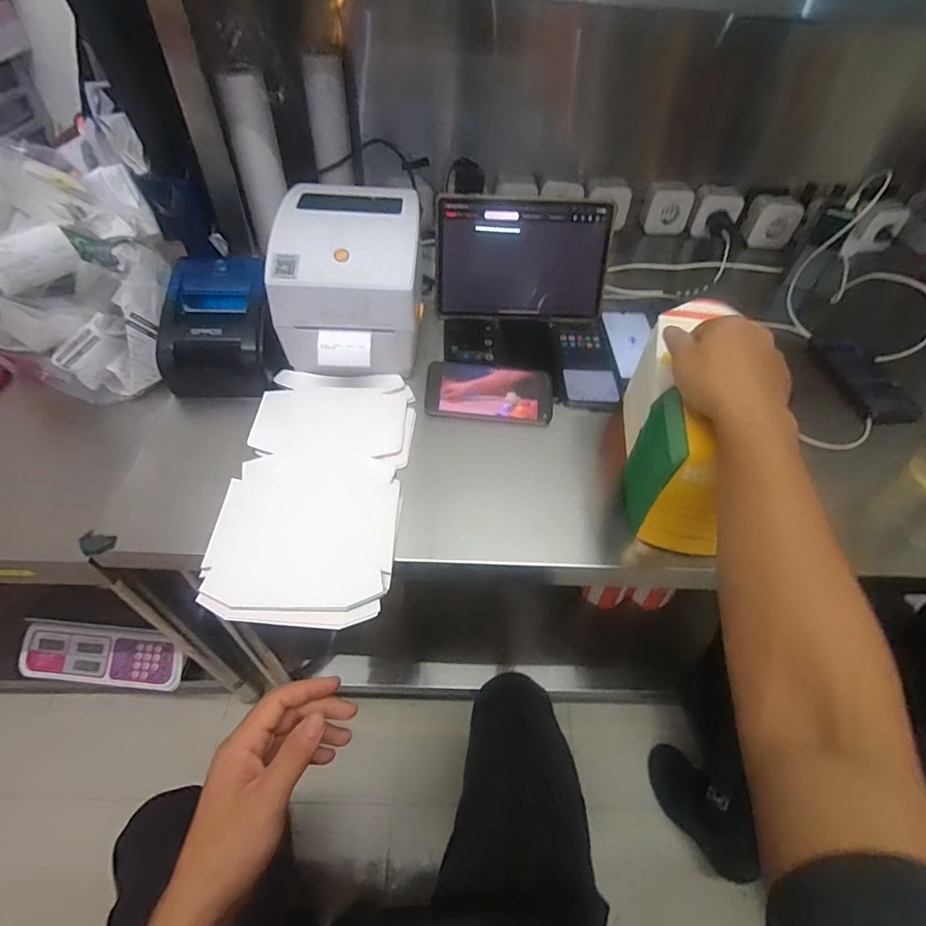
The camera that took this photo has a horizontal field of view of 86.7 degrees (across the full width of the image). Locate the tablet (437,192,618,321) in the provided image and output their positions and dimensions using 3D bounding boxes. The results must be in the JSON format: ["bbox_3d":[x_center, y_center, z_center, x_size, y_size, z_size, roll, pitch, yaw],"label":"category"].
[{"bbox_3d":[0.089,-0.298,0.722,0.247,0.162,0.015,1,26,-2],"label":"tablet"}]

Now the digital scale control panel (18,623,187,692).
[{"bbox_3d":[-0.713,0.385,0.975,0.316,0.028,0.107,5,77,-1],"label":"digital scale control panel"}]

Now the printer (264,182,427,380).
[{"bbox_3d":[-0.140,-0.234,0.631,0.174,0.146,0.211,0,51,-4],"label":"printer"}]

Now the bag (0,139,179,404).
[{"bbox_3d":[-0.504,-0.232,0.602,0.252,0.242,0.177,4,50,-1],"label":"bag"}]

